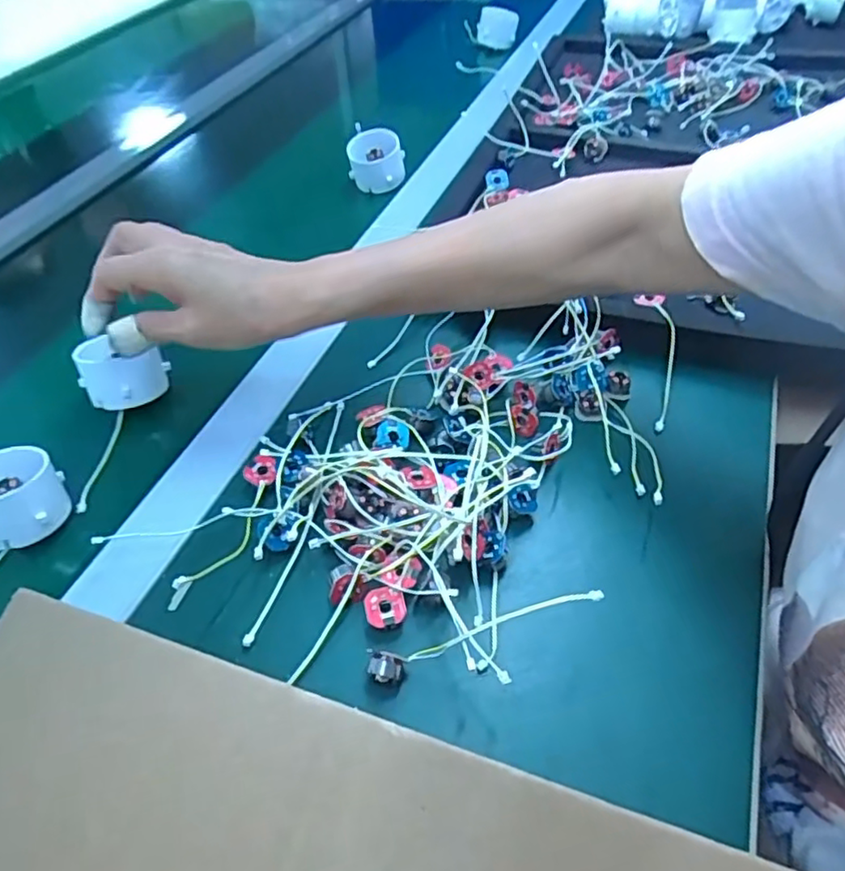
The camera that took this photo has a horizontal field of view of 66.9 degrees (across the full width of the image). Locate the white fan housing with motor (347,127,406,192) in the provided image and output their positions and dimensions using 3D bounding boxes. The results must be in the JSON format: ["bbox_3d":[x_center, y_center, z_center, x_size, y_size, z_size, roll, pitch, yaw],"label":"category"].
[{"bbox_3d":[-0.044,-0.262,0.613,0.051,0.041,0.053,-5,50,0],"label":"white fan housing with motor"}]

